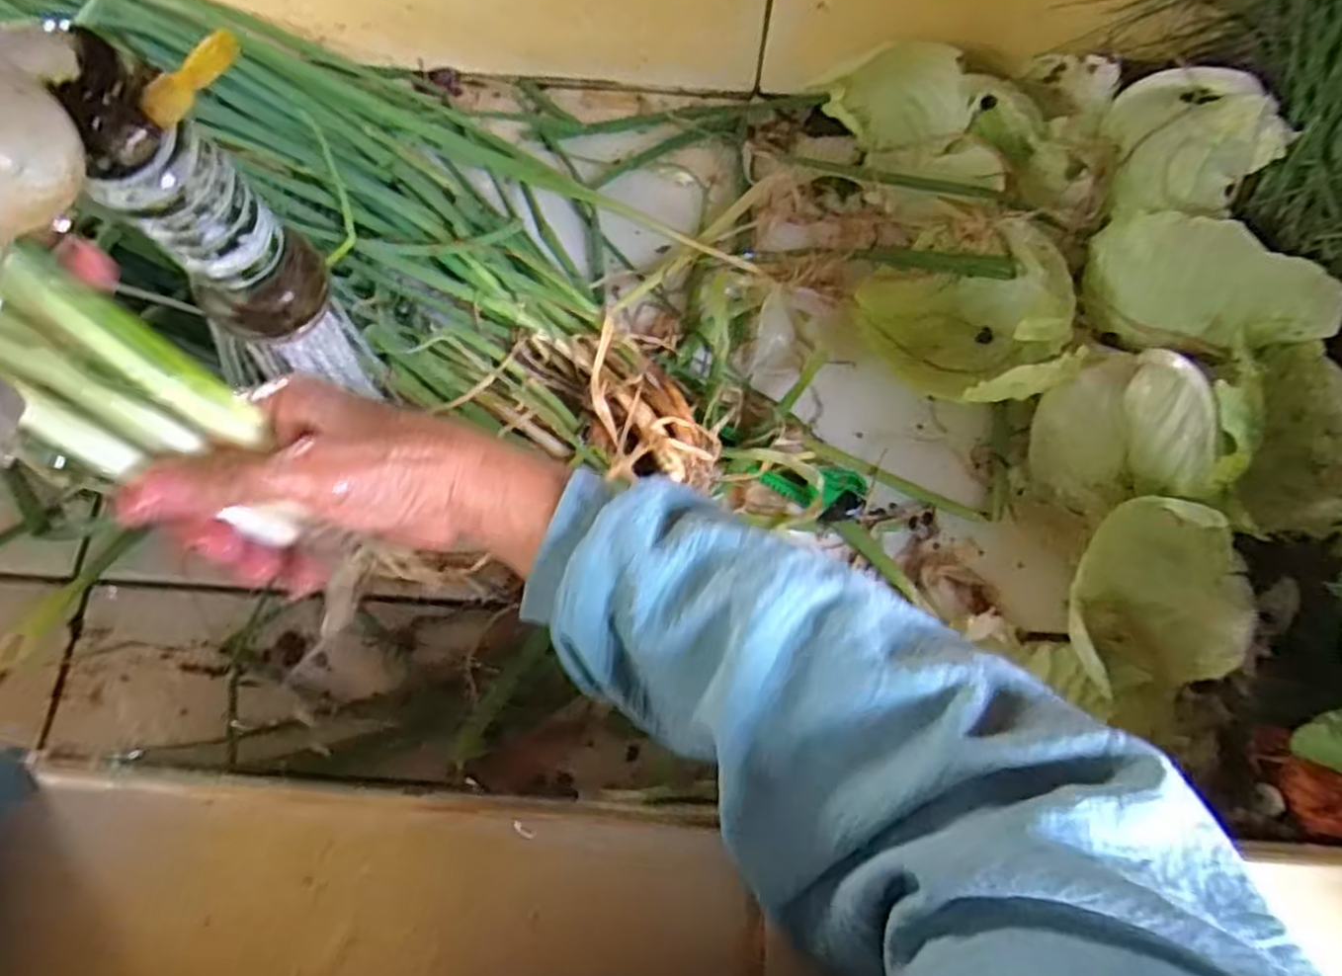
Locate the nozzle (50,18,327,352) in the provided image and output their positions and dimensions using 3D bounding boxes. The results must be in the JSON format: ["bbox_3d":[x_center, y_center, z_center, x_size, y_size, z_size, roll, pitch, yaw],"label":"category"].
[{"bbox_3d":[-0.119,-0.074,0.205,0.042,0.103,0.027,-39,76,-13],"label":"nozzle"}]

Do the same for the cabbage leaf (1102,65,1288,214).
[{"bbox_3d":[0.314,-0.212,0.464,0.068,0.053,0.108,5,71,0],"label":"cabbage leaf"}]

